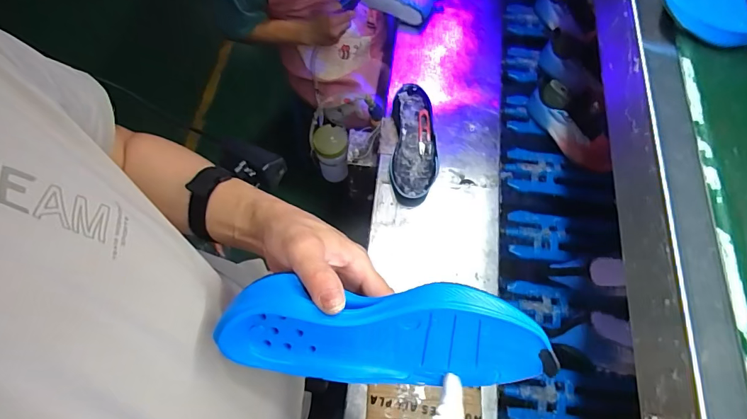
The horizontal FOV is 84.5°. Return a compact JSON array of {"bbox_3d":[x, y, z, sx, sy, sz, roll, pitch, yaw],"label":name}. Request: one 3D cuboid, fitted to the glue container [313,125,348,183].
[{"bbox_3d":[-0.092,-0.128,0.942,0.072,0.108,0.089,-9,72,-1],"label":"glue container"}]

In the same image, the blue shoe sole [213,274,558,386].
[{"bbox_3d":[0.004,0.095,0.316,0.234,0.092,0.043,1,34,7],"label":"blue shoe sole"}]

